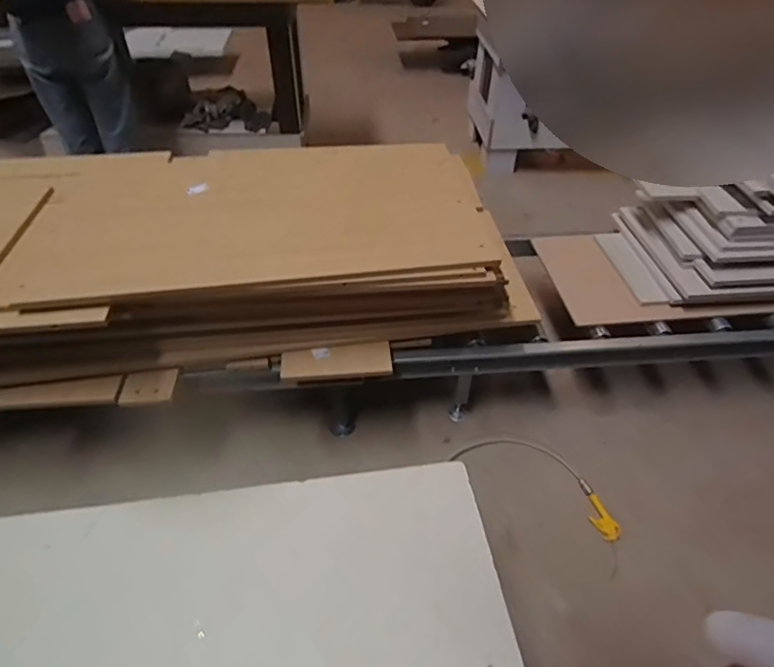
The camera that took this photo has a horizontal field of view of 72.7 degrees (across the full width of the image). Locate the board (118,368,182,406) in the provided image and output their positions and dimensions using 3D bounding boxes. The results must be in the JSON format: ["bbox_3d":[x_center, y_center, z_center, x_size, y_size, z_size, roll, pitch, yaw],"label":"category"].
[{"bbox_3d":[-0.598,0.136,1.327,0.135,0.022,0.089,-6,44,-8],"label":"board"}]

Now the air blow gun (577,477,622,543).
[{"bbox_3d":[0.575,0.492,1.455,0.073,0.043,0.181,-18,47,-19],"label":"air blow gun"}]

